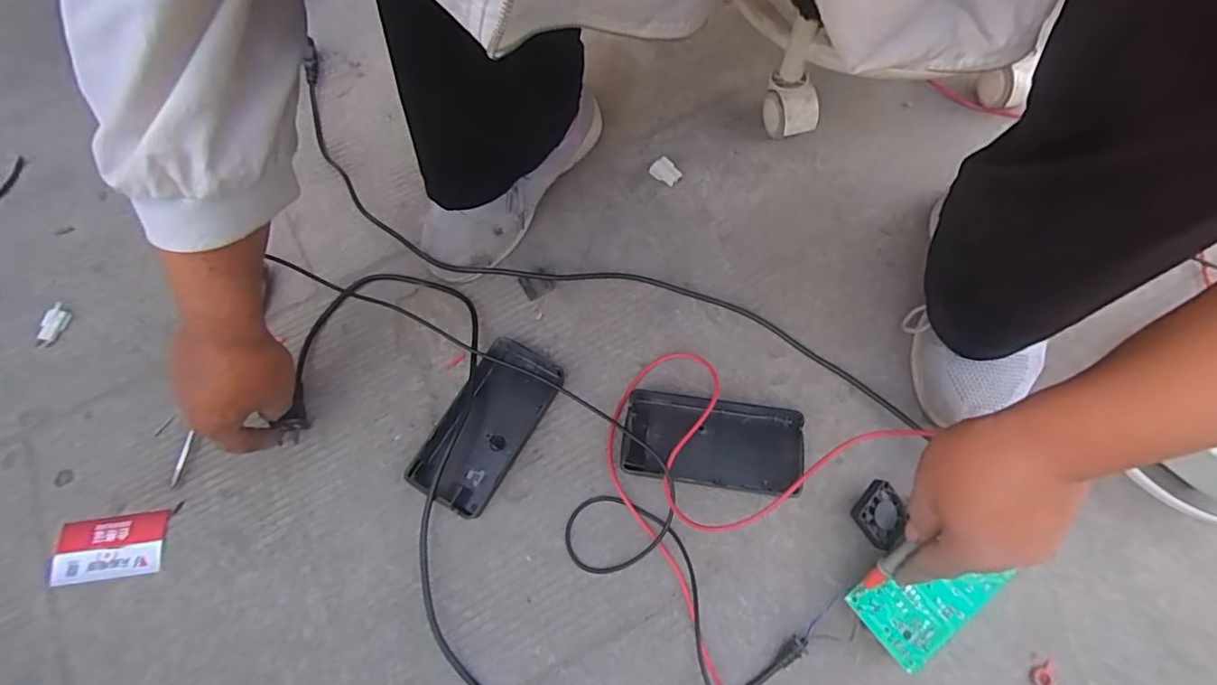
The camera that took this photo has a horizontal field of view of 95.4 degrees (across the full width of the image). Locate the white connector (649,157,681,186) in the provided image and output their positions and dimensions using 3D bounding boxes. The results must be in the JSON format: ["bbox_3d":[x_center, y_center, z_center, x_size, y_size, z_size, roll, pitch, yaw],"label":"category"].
[{"bbox_3d":[0.058,-0.174,0.568,0.024,0.012,0.028,-43,74,-13],"label":"white connector"}]

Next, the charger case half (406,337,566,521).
[{"bbox_3d":[-0.104,0.070,0.475,0.072,0.022,0.143,28,73,11],"label":"charger case half"}]

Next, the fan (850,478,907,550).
[{"bbox_3d":[0.212,0.132,0.433,0.037,0.009,0.043,43,73,-2],"label":"fan"}]

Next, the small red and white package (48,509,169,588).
[{"bbox_3d":[-0.414,0.170,0.458,0.091,0.007,0.049,-8,74,-2],"label":"small red and white package"}]

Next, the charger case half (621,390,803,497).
[{"bbox_3d":[0.086,0.082,0.464,0.143,0.022,0.073,7,70,4],"label":"charger case half"}]

